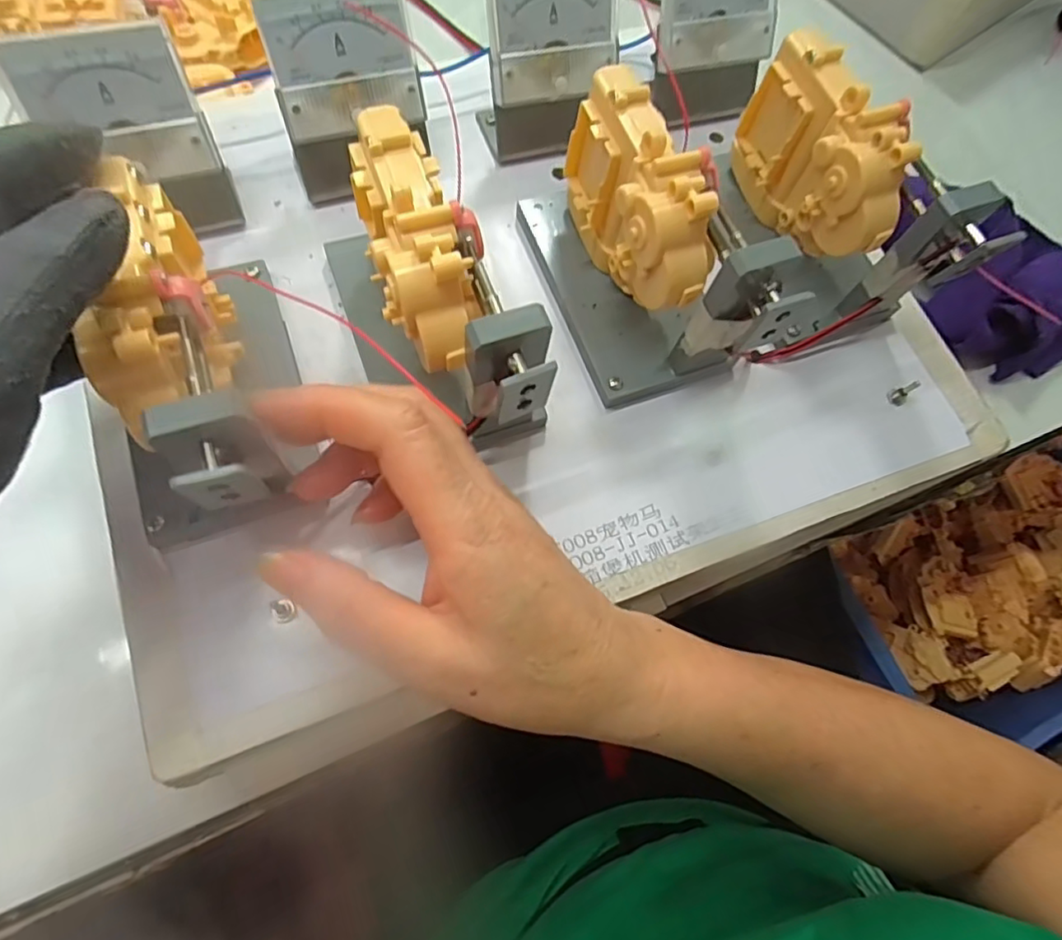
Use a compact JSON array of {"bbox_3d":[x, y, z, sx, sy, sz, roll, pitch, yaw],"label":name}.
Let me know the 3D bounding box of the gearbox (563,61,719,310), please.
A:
[{"bbox_3d":[0.044,-0.111,0.263,0.034,0.076,0.097,-16,72,-11],"label":"gearbox"}]

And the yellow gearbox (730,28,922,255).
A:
[{"bbox_3d":[0.134,-0.142,0.278,0.032,0.070,0.093,-15,72,-11],"label":"yellow gearbox"}]

